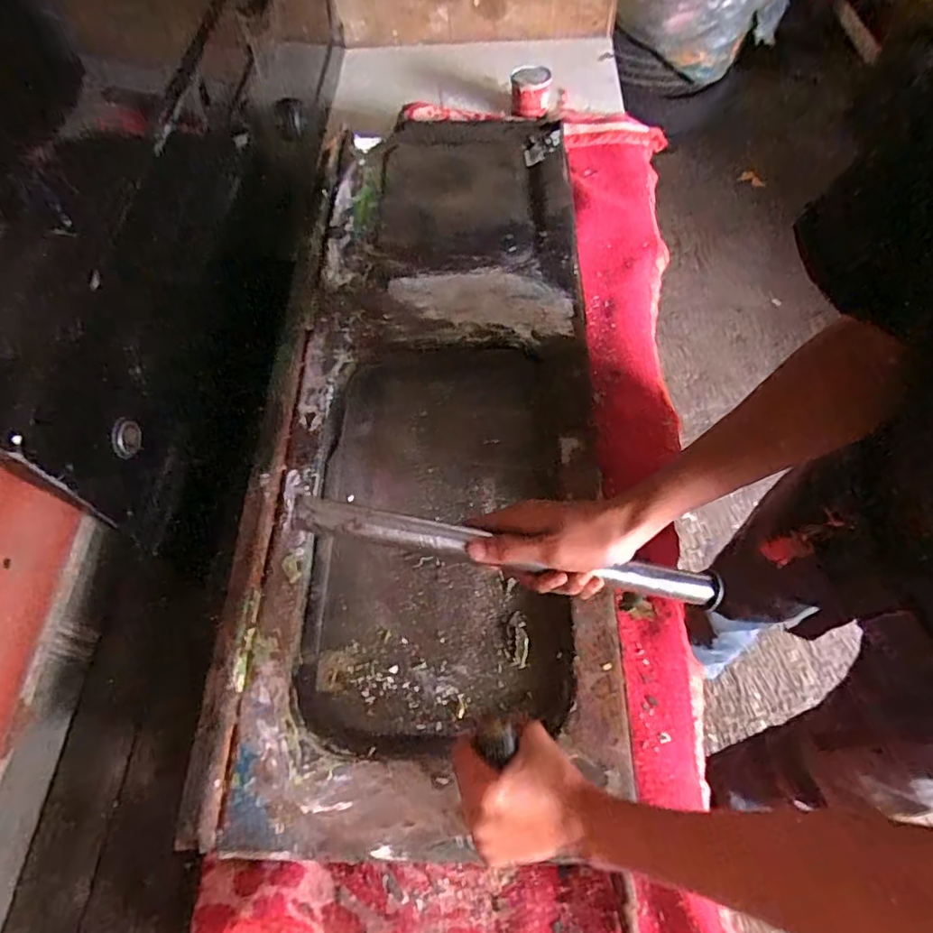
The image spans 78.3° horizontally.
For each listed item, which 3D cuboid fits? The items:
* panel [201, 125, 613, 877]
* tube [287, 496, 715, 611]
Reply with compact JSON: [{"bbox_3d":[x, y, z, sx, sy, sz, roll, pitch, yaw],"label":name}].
[{"bbox_3d":[-0.035,-0.098,0.693,0.374,0.038,0.958,4,64,3],"label":"panel"},{"bbox_3d":[0.044,0.066,0.433,0.337,0.017,0.023,12,64,-11],"label":"tube"}]

